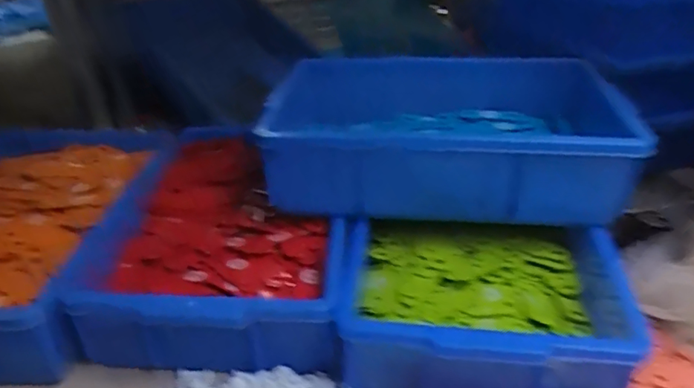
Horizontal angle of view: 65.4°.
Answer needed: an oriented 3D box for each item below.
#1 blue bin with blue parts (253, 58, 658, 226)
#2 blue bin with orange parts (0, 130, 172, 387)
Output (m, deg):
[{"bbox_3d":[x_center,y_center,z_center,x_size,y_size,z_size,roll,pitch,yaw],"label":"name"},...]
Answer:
[{"bbox_3d":[0.103,-0.064,0.603,0.335,0.117,0.231,1,33,5],"label":"blue bin with blue parts"},{"bbox_3d":[-0.342,0.042,0.603,0.219,0.099,0.378,-1,33,2],"label":"blue bin with orange parts"}]

